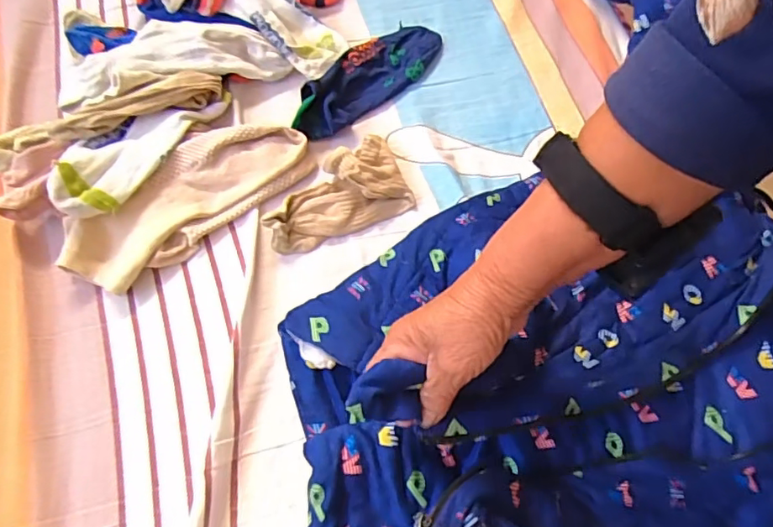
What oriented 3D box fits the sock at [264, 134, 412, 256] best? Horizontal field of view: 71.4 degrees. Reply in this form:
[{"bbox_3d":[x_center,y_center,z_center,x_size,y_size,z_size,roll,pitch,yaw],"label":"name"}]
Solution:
[{"bbox_3d":[-0.048,-0.063,0.478,0.129,0.029,0.074,-24,68,-10],"label":"sock"}]

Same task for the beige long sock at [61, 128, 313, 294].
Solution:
[{"bbox_3d":[-0.173,-0.059,0.470,0.216,0.020,0.082,-36,85,-13],"label":"beige long sock"}]

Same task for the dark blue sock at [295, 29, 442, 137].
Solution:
[{"bbox_3d":[-0.019,-0.188,0.532,0.180,0.033,0.061,-40,71,-16],"label":"dark blue sock"}]

